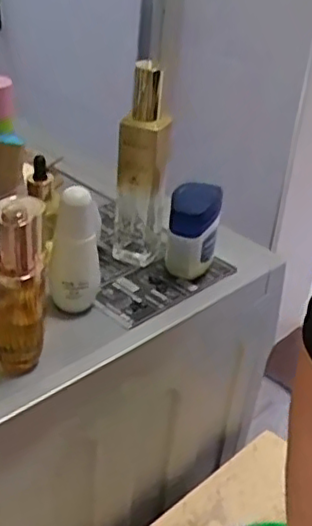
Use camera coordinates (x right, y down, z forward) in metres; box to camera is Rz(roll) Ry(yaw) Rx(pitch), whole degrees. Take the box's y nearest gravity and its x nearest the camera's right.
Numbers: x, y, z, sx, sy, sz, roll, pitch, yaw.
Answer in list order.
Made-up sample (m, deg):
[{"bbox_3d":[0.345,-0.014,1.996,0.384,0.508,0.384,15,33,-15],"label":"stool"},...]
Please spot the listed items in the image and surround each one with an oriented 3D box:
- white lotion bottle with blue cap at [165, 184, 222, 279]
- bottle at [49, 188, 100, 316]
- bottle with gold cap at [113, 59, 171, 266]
[{"bbox_3d":[0.034,-0.031,0.621,0.050,0.082,0.058,11,32,7],"label":"white lotion bottle with blue cap"},{"bbox_3d":[-0.067,-0.006,0.539,0.038,0.106,0.031,8,32,2],"label":"bottle"},{"bbox_3d":[-0.011,-0.084,0.613,0.053,0.182,0.043,7,32,0],"label":"bottle with gold cap"}]

